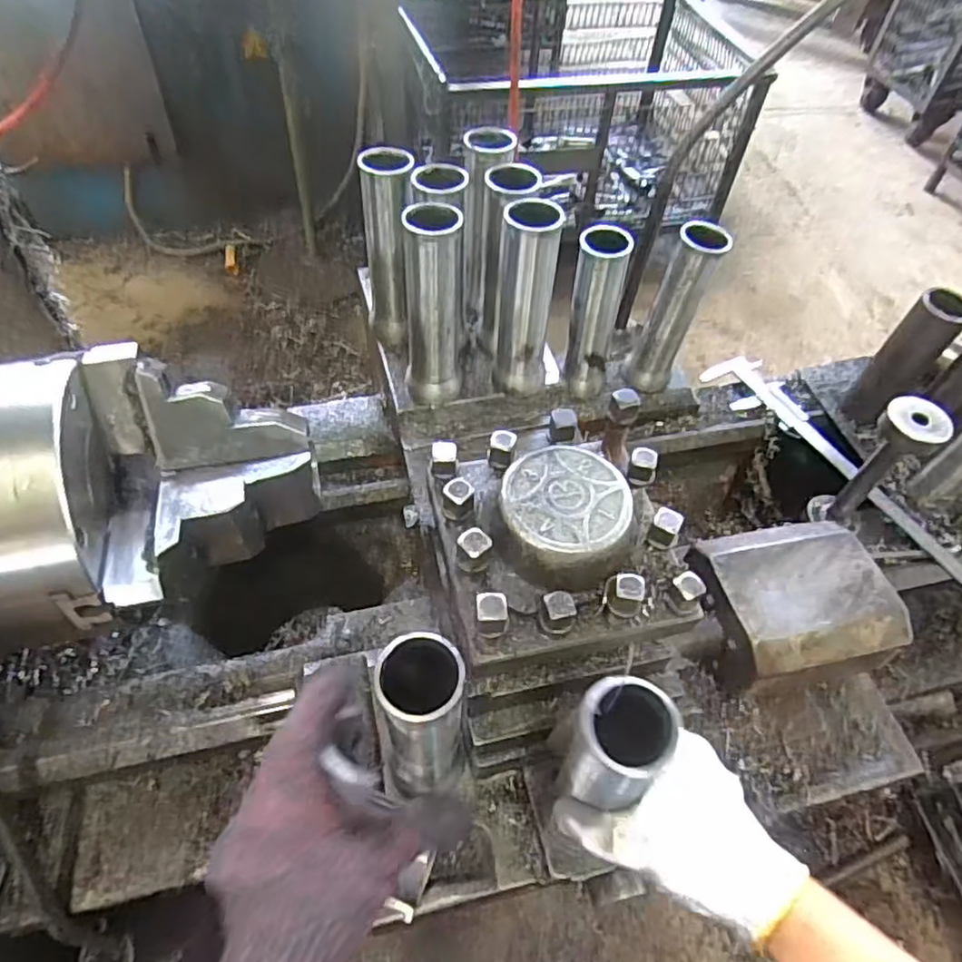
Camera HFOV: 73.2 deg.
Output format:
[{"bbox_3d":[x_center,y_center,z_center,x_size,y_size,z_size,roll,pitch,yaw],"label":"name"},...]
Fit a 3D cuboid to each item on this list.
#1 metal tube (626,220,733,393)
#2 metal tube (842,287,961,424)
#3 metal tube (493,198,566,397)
[{"bbox_3d":[0.211,-0.185,0.714,0.056,0.189,0.053,31,58,18],"label":"metal tube"},{"bbox_3d":[0.470,-0.131,0.724,0.053,0.172,0.045,36,59,21],"label":"metal tube"},{"bbox_3d":[0.041,-0.170,0.613,0.053,0.183,0.057,0,53,-4],"label":"metal tube"}]

